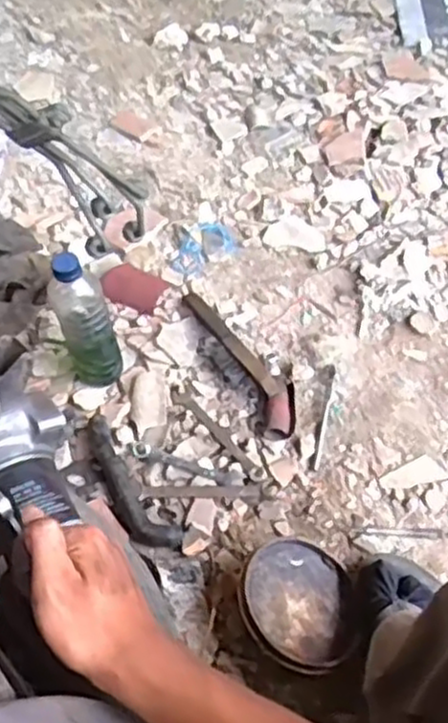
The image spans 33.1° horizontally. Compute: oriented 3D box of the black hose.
[{"bbox_3d":[-0.122,0.149,0.913,0.051,0.041,0.221,-28,56,-20],"label":"black hose"}]

